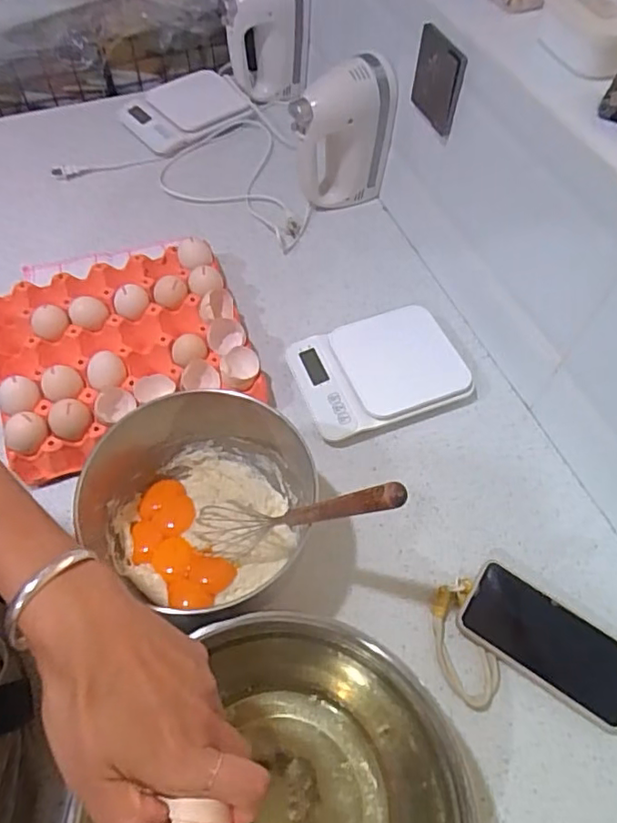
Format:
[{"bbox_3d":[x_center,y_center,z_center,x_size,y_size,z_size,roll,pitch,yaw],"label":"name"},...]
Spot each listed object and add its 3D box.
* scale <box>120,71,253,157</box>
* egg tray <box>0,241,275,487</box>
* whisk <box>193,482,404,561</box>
[{"bbox_3d":[-0.211,-0.513,0.985,0.195,0.030,0.137,-31,64,-19],"label":"scale"},{"bbox_3d":[-0.228,-0.081,0.711,0.296,0.069,0.285,-22,61,-15],"label":"egg tray"},{"bbox_3d":[-0.015,0.087,0.489,0.048,0.261,0.048,34,57,-24],"label":"whisk"}]

